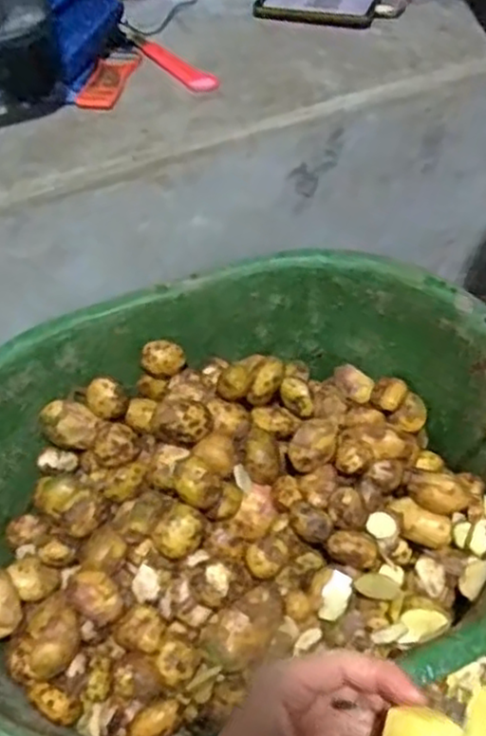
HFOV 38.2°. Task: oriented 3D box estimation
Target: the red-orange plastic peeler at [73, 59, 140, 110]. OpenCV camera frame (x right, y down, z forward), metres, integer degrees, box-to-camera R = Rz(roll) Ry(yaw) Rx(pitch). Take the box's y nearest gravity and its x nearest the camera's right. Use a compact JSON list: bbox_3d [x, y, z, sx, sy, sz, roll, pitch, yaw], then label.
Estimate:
[{"bbox_3d":[-0.169,-0.353,0.868,0.051,0.008,0.121,8,54,10],"label":"red-orange plastic peeler"}]

